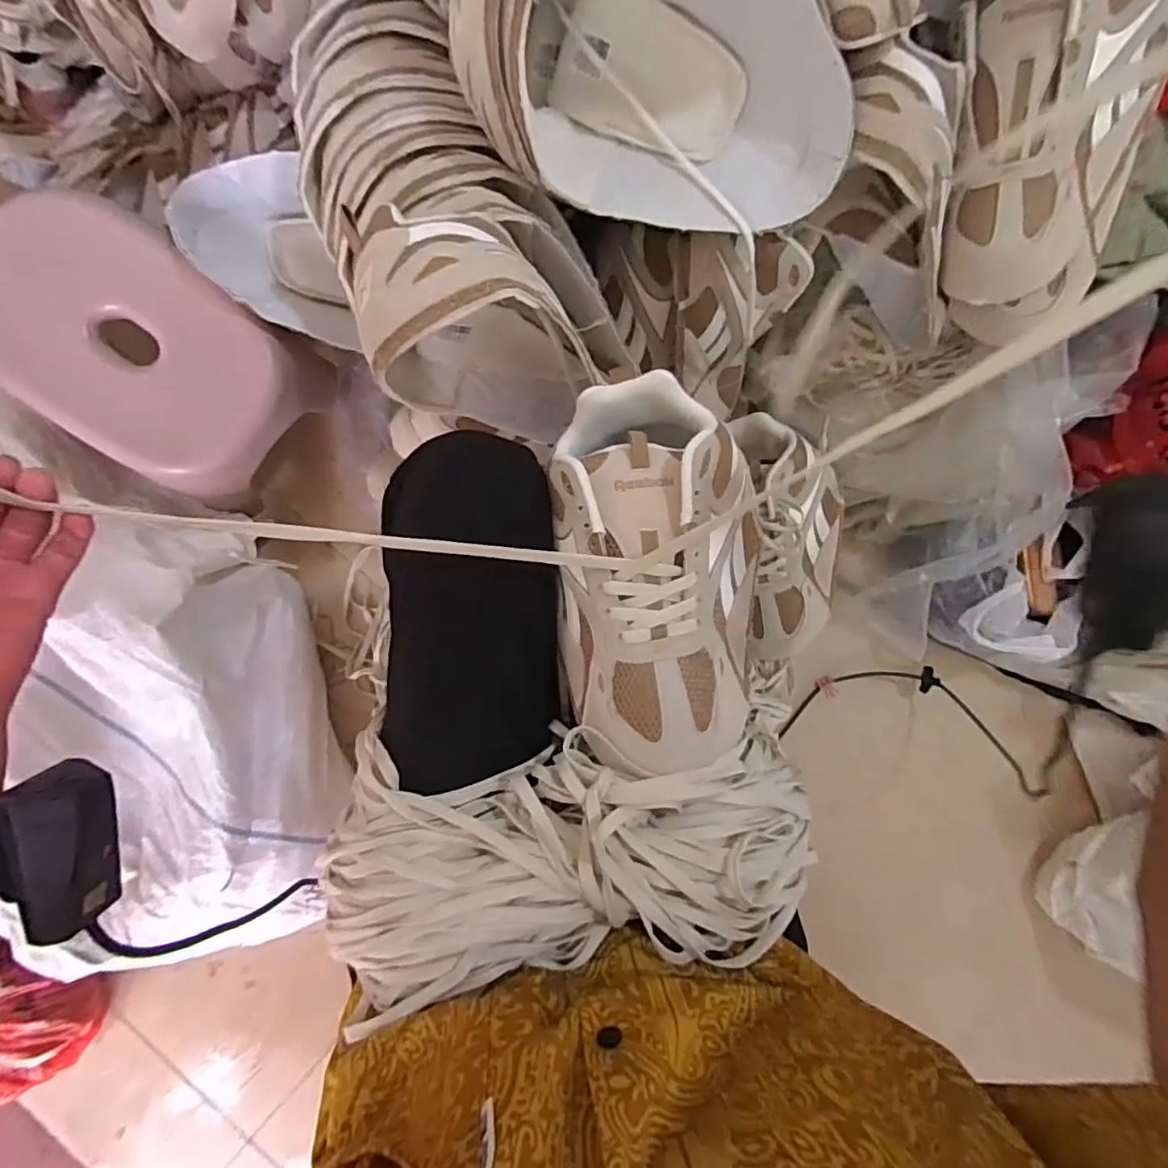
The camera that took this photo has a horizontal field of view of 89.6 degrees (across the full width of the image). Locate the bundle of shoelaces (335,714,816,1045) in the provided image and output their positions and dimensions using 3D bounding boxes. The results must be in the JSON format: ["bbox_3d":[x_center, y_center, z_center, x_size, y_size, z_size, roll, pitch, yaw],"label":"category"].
[{"bbox_3d":[-0.002,0.167,0.362,0.297,0.067,0.137,-5,86,-1],"label":"bundle of shoelaces"}]

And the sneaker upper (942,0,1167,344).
[{"bbox_3d":[0.371,-0.365,0.447,0.156,0.069,0.335,0,117,-1],"label":"sneaker upper"}]

